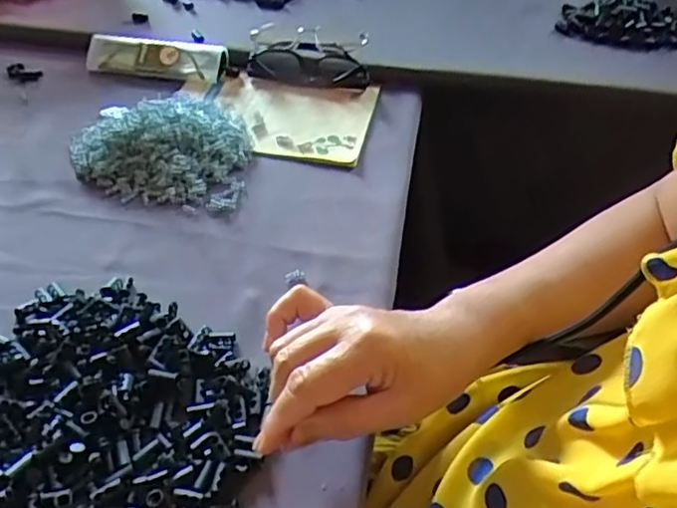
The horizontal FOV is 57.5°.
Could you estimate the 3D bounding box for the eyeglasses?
[{"bbox_3d":[-0.033,-0.220,0.681,0.135,0.033,0.072,6,47,5],"label":"eyeglasses"}]

